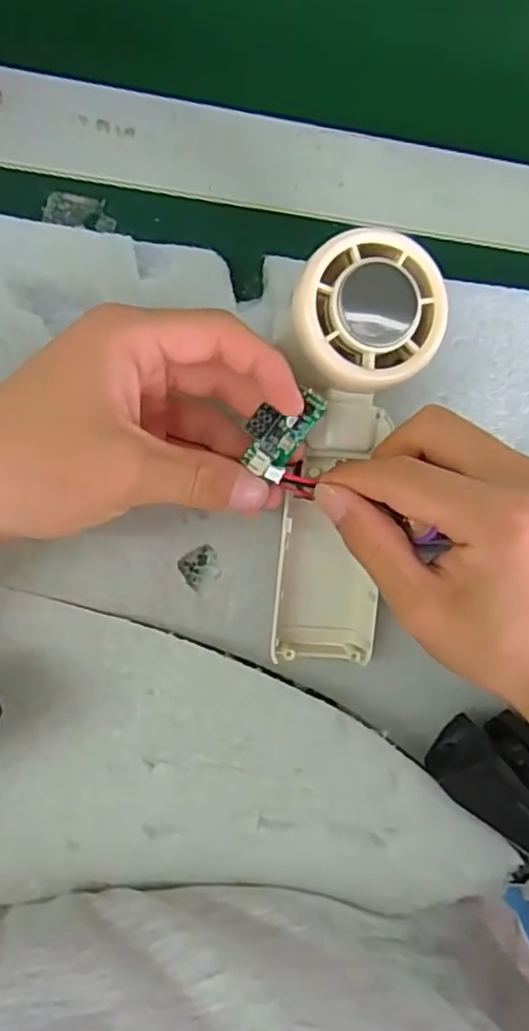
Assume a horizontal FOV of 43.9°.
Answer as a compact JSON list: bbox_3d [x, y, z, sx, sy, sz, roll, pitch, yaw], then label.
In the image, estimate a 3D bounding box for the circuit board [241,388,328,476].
[{"bbox_3d":[0.005,-0.032,0.238,0.022,0.006,0.035,30,98,-36],"label":"circuit board"}]

